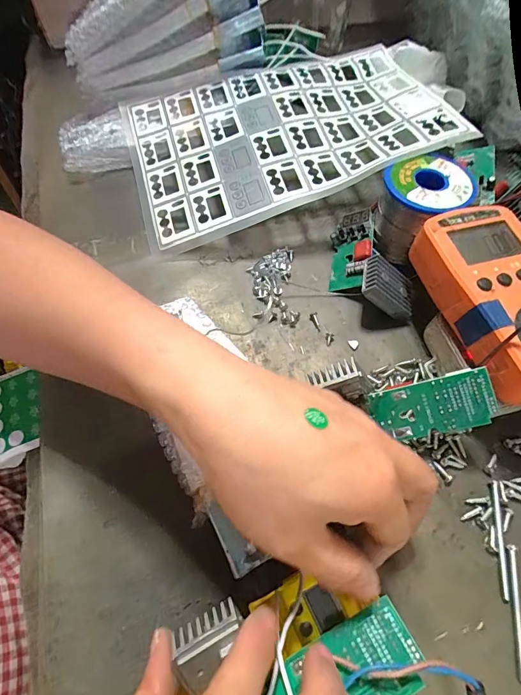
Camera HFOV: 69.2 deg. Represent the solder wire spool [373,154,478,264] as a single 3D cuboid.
[{"bbox_3d":[0.123,-0.107,0.300,0.062,0.061,0.060,-33,68,-17],"label":"solder wire spool"}]

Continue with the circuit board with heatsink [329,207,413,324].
[{"bbox_3d":[0.088,-0.069,0.296,0.059,0.035,0.088,5,62,2],"label":"circuit board with heatsink"}]

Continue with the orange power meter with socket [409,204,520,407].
[{"bbox_3d":[0.149,-0.030,0.235,0.066,0.029,0.124,-14,64,-8],"label":"orange power meter with socket"}]

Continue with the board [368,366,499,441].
[{"bbox_3d":[0.102,0.036,0.226,0.067,0.004,0.034,-19,93,20],"label":"board"}]

